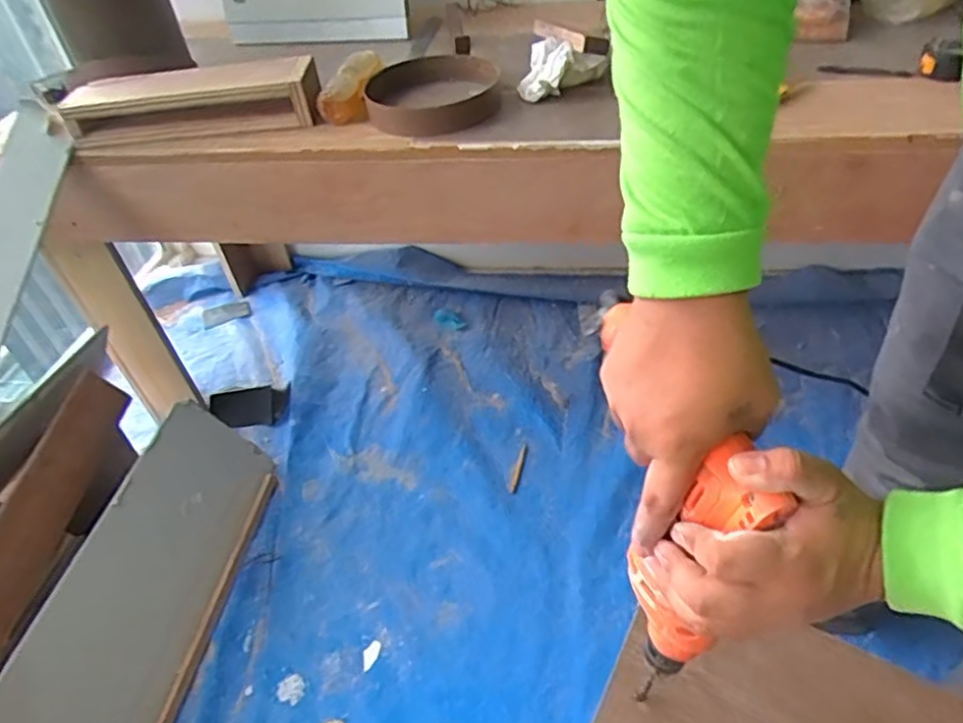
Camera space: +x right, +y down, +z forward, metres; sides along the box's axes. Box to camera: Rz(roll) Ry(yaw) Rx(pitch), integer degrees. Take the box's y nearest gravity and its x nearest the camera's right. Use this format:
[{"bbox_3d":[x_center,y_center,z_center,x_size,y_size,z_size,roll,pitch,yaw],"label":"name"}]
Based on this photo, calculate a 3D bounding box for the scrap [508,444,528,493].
[{"bbox_3d":[0.068,0.198,1.213,0.014,0.006,0.109,8,44,14],"label":"scrap"}]

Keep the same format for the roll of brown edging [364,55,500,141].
[{"bbox_3d":[-0.068,-0.370,0.905,0.179,0.035,0.210,-4,43,4],"label":"roll of brown edging"}]

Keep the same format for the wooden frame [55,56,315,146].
[{"bbox_3d":[-0.407,-0.372,0.925,0.361,0.074,0.101,-5,43,3],"label":"wooden frame"}]

